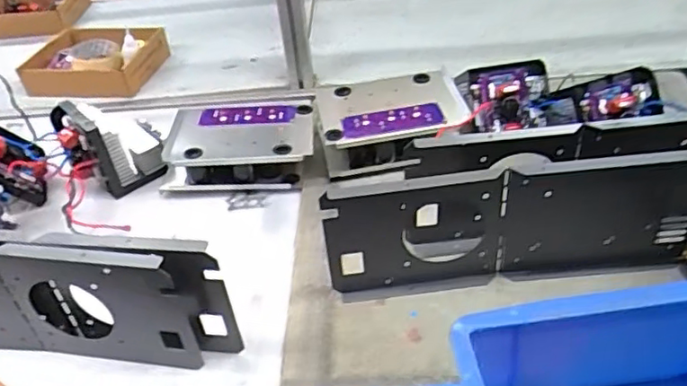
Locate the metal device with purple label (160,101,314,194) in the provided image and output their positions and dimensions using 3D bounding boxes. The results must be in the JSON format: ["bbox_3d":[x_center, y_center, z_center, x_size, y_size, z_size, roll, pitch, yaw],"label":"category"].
[{"bbox_3d":[-0.146,-0.070,0.870,0.208,0.063,0.141,-6,39,1],"label":"metal device with purple label"}]

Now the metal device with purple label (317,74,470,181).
[{"bbox_3d":[0.068,-0.103,0.885,0.209,0.065,0.161,-5,39,2],"label":"metal device with purple label"}]

